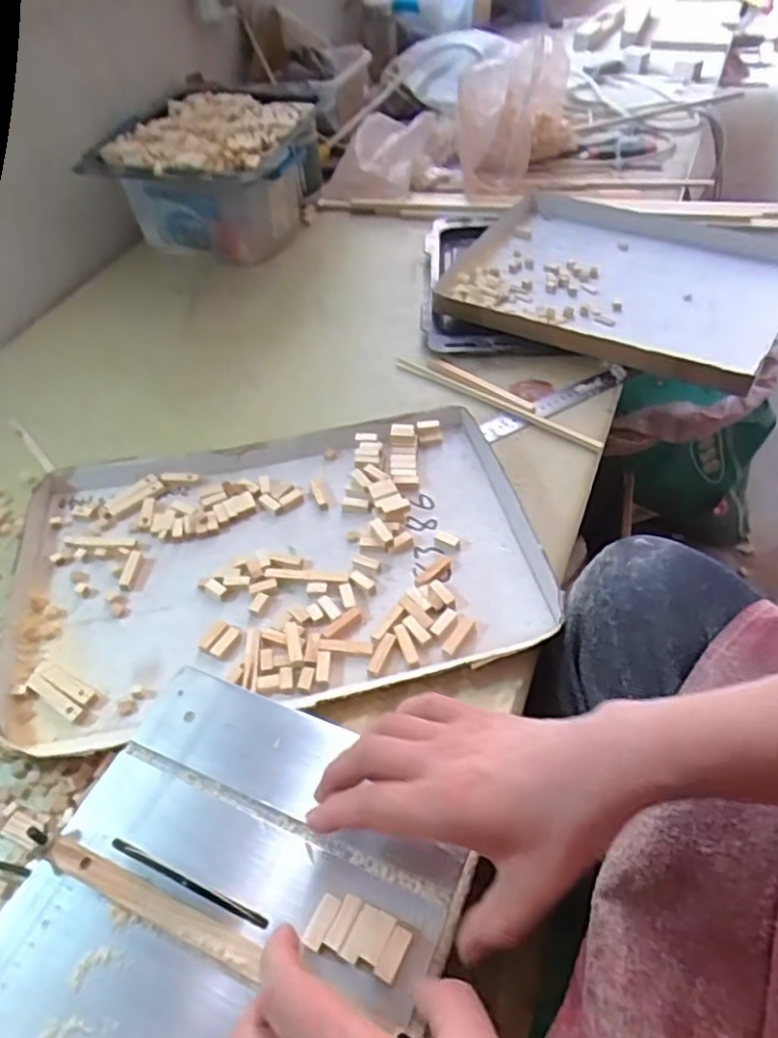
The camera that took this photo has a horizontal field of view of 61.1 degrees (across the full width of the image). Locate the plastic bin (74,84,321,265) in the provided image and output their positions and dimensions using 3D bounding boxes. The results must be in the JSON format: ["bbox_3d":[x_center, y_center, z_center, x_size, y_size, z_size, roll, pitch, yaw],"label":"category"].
[{"bbox_3d":[-0.264,-0.532,1.049,0.268,0.183,0.373,3,47,8],"label":"plastic bin"}]

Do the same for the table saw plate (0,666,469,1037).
[{"bbox_3d":[-0.098,0.222,0.347,0.224,0.019,0.260,16,50,19],"label":"table saw plate"}]

